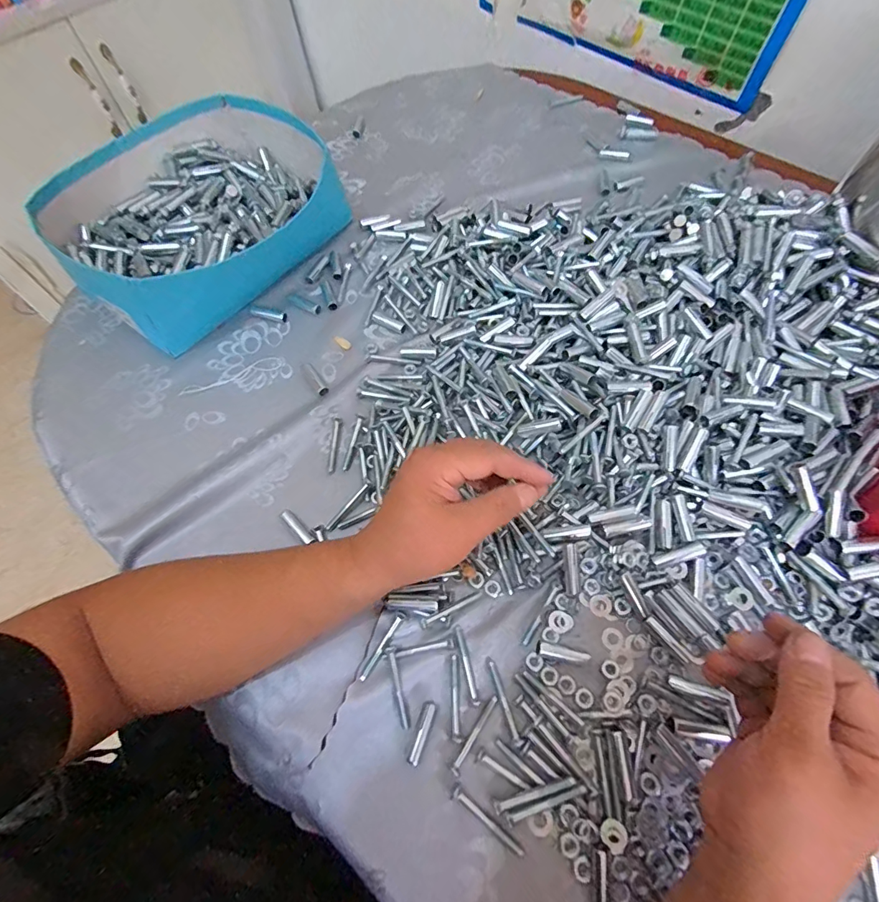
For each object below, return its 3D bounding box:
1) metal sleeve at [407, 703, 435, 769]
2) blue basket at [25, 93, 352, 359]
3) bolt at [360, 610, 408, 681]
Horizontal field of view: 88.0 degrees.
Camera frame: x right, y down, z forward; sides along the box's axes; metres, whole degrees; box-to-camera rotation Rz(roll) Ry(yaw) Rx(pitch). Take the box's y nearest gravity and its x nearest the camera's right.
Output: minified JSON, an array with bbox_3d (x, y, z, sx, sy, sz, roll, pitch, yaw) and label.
[{"bbox_3d":[-0.012,0.200,0.322,0.008,0.009,0.040,18,66,11],"label":"metal sleeve"},{"bbox_3d":[-0.271,-0.276,0.530,0.252,0.089,0.296,39,71,19],"label":"blue basket"},{"bbox_3d":[-0.043,0.150,0.349,0.007,0.008,0.056,30,69,16],"label":"bolt"}]

